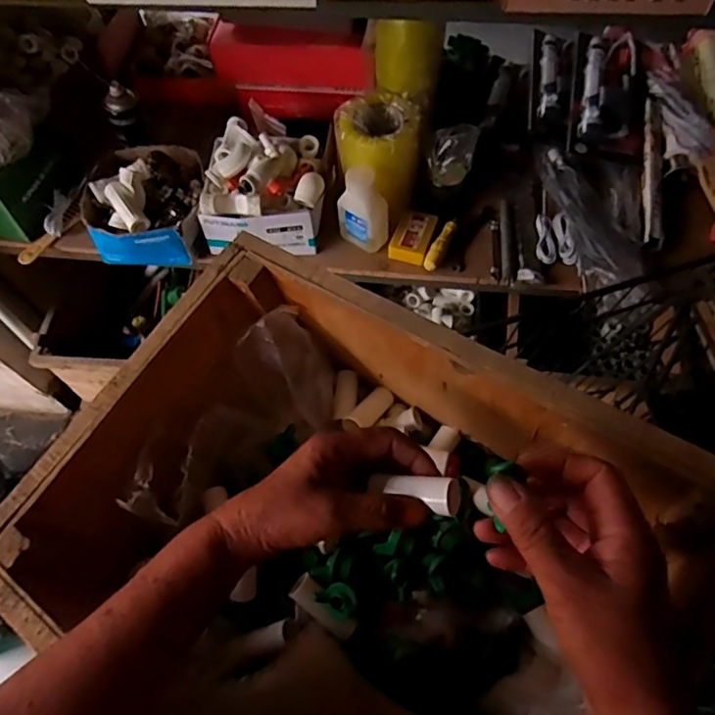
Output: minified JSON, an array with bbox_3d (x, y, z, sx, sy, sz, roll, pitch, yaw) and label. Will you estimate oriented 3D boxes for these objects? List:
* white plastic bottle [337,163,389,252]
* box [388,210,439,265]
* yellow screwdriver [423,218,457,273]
[{"bbox_3d":[0.010,-0.251,0.968,0.082,0.150,0.048,31,67,18],"label":"white plastic bottle"},{"bbox_3d":[0.101,-0.215,1.015,0.066,0.025,0.109,20,64,13],"label":"box"},{"bbox_3d":[0.153,-0.204,1.012,0.027,0.019,0.132,25,65,15],"label":"yellow screwdriver"}]

